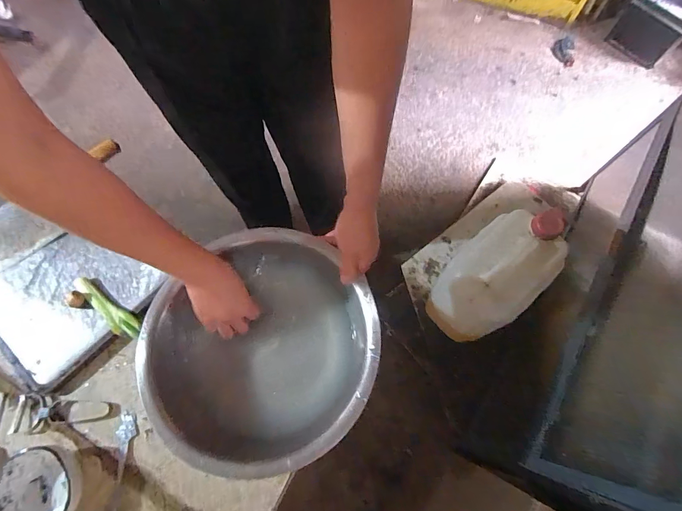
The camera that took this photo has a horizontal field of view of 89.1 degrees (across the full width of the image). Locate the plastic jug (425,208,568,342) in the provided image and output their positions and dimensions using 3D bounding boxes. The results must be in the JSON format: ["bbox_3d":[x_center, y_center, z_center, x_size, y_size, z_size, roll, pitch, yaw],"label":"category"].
[{"bbox_3d":[0.371,0.069,0.895,0.300,0.314,0.185,-40,74,-13],"label":"plastic jug"}]

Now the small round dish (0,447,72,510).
[{"bbox_3d":[-0.405,0.321,0.469,0.101,0.043,0.110,0,69,1],"label":"small round dish"}]

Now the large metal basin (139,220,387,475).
[{"bbox_3d":[-0.106,0.133,0.498,0.297,0.092,0.297,0,69,1],"label":"large metal basin"}]

